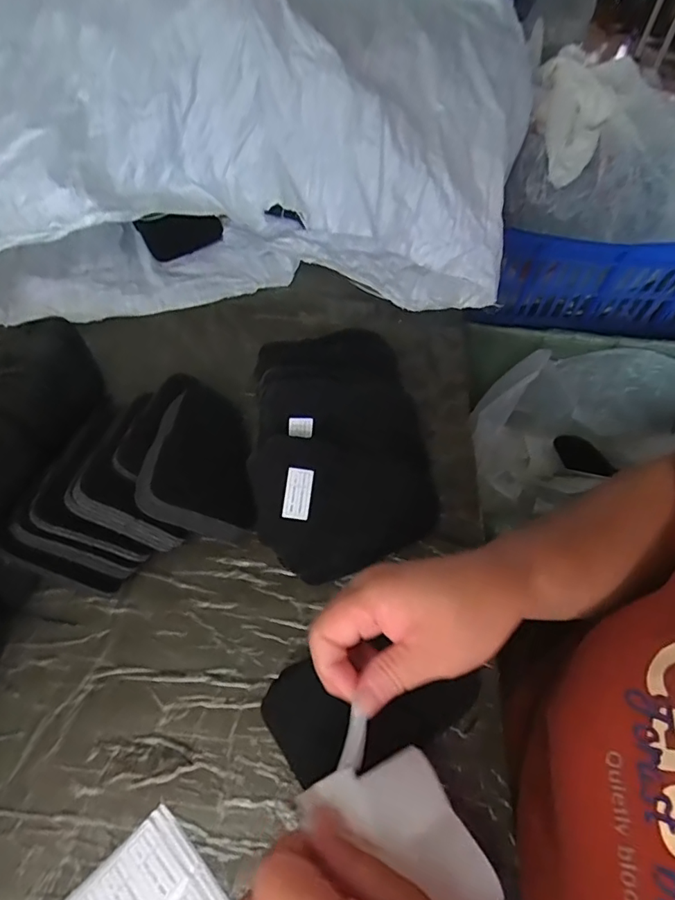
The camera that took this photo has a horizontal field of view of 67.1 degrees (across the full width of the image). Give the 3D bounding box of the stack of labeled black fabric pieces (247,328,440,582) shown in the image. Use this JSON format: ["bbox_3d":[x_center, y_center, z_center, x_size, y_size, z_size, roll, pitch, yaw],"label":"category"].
[{"bbox_3d":[-0.002,-0.017,0.454,0.154,0.071,0.229,-9,54,-10],"label":"stack of labeled black fabric pieces"}]

